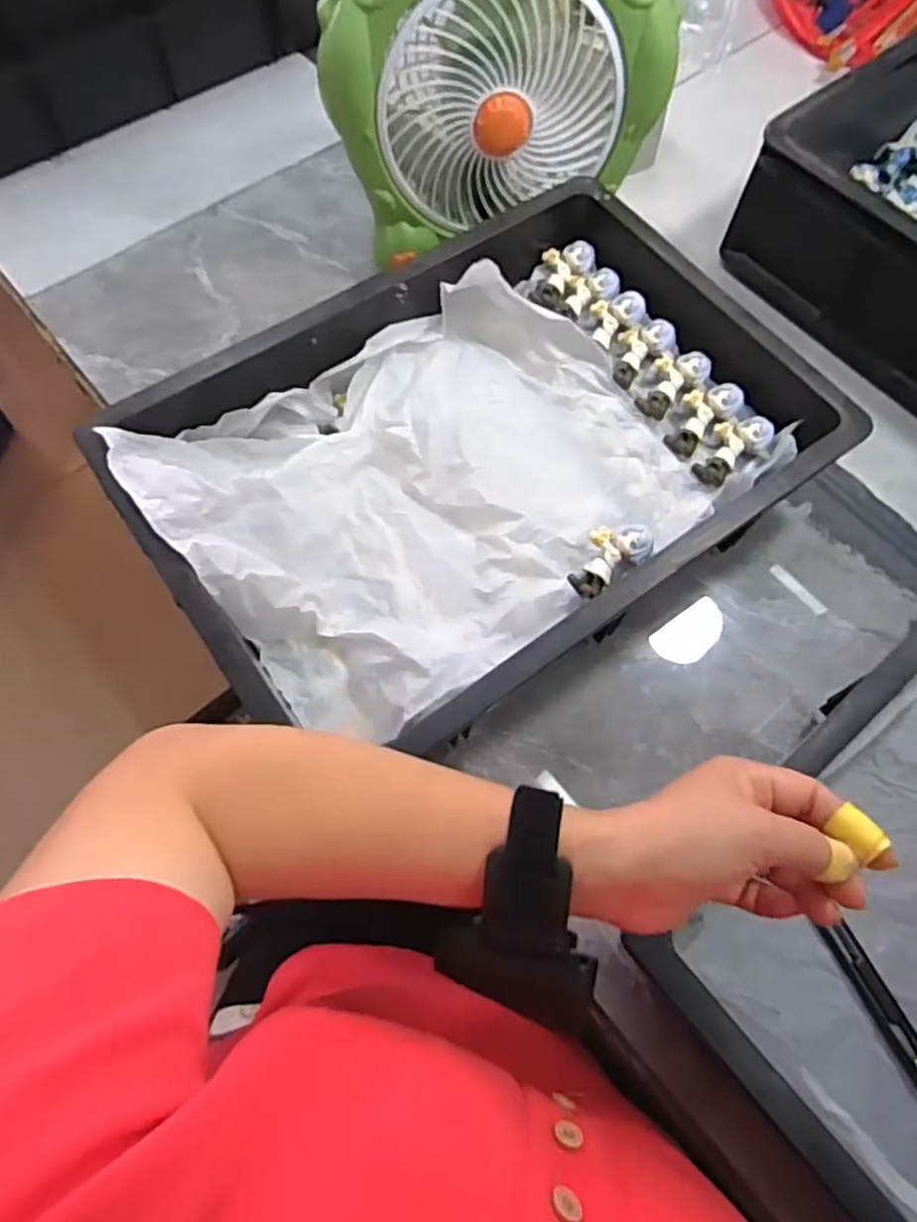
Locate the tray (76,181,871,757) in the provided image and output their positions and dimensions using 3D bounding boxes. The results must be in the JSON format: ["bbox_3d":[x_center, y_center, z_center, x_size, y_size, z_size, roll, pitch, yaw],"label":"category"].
[{"bbox_3d":[0.014,-0.109,0.519,0.450,0.099,0.317,-33,71,-14],"label":"tray"}]

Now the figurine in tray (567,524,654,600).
[{"bbox_3d":[0.104,-0.039,0.492,0.059,0.025,0.037,-33,71,-14],"label":"figurine in tray"}]

